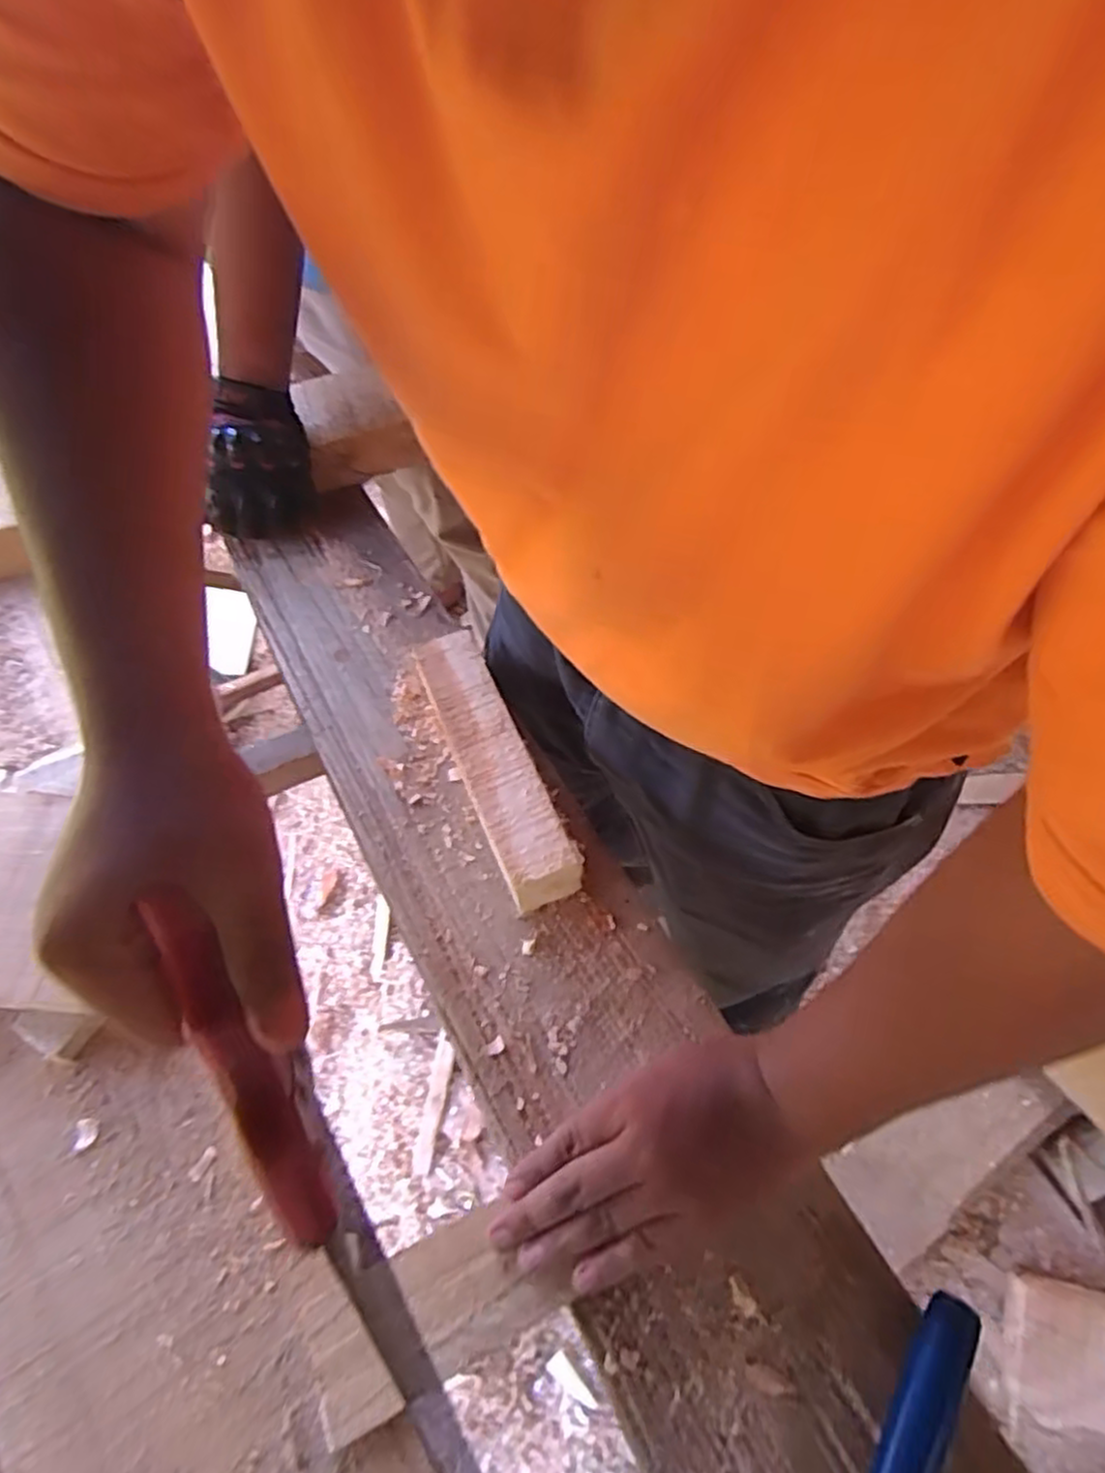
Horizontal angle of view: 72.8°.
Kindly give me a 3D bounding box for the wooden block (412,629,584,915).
[{"bbox_3d":[-0.046,0.015,0.558,0.051,0.045,0.229,-22,58,-10],"label":"wooden block"}]

